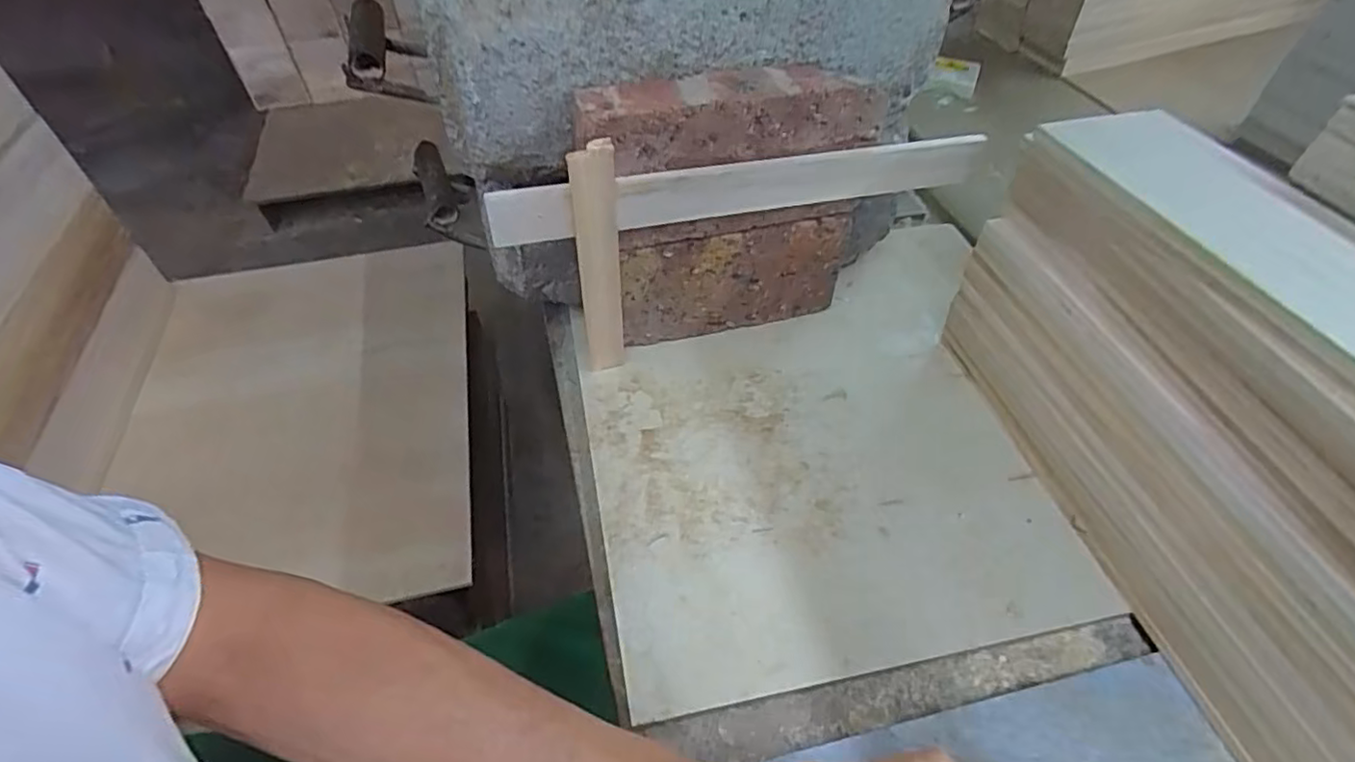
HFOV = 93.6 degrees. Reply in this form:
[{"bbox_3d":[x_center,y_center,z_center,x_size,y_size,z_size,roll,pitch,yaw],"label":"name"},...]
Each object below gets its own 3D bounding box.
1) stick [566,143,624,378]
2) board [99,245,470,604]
[{"bbox_3d":[-0.054,-0.077,0.445,0.029,0.193,0.014,-9,54,-9],"label":"stick"},{"bbox_3d":[-0.477,0.023,0.810,0.395,0.032,0.605,-8,43,-11],"label":"board"}]

